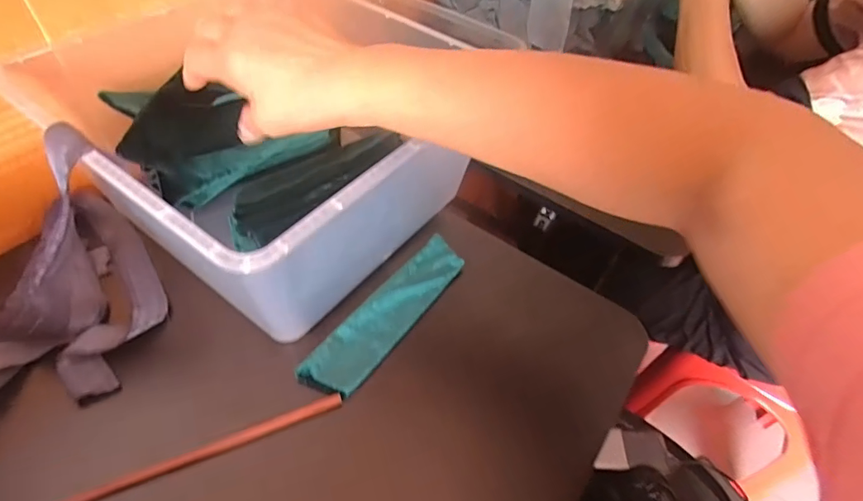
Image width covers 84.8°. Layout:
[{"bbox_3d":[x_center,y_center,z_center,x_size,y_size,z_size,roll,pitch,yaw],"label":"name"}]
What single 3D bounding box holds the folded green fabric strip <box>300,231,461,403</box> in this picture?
[{"bbox_3d":[-0.035,0.049,0.400,0.044,0.016,0.171,31,53,19],"label":"folded green fabric strip"}]

